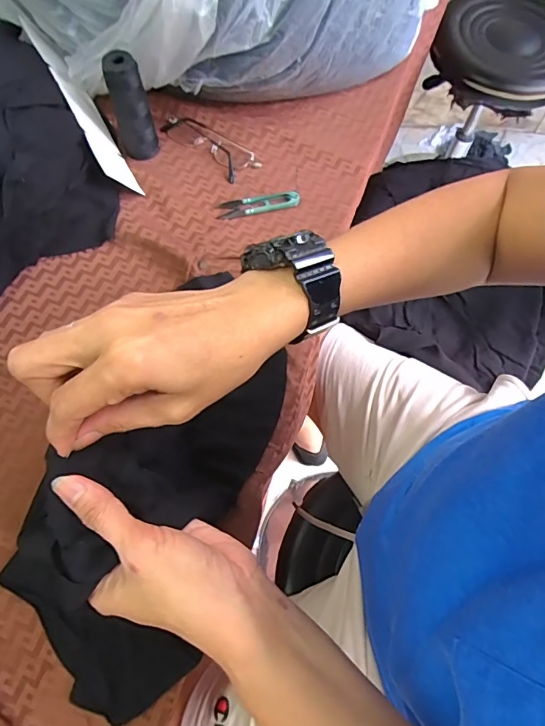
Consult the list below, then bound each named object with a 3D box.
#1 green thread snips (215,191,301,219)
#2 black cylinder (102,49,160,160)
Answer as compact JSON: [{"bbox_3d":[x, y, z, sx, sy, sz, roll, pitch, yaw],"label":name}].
[{"bbox_3d":[-0.017,-0.195,0.543,0.101,0.007,0.024,-13,69,-5],"label":"green thread snips"},{"bbox_3d":[-0.165,-0.294,0.517,0.043,0.112,0.035,-13,69,-5],"label":"black cylinder"}]

